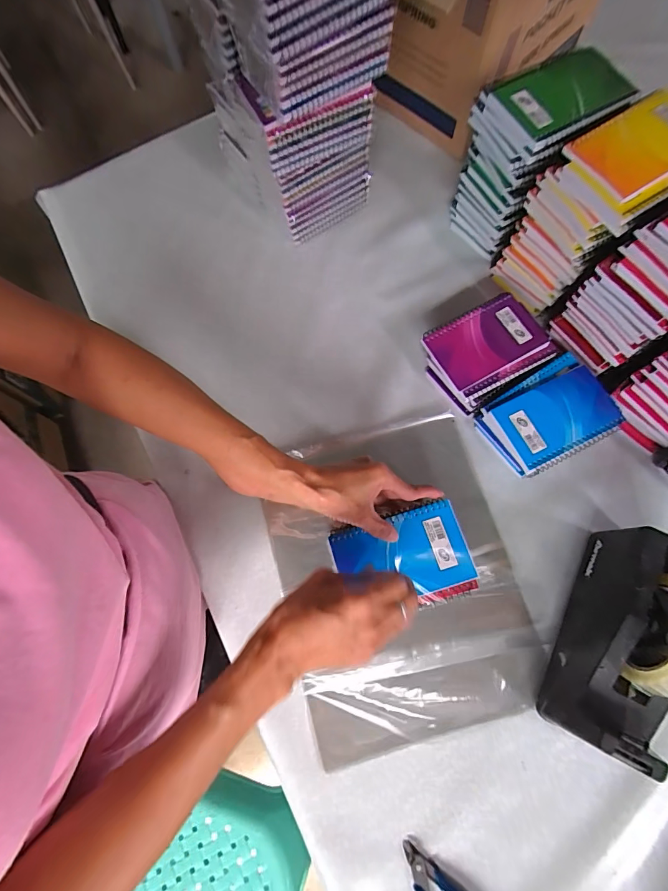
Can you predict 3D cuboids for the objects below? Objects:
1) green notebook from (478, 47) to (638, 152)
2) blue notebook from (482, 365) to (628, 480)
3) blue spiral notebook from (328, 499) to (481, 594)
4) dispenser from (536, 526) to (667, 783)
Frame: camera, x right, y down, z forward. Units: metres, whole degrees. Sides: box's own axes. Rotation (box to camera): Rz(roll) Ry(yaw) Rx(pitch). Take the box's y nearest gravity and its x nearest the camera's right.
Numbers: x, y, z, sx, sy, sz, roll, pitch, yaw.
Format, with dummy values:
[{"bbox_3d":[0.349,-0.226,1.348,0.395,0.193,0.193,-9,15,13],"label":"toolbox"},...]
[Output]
[{"bbox_3d":[0.232,-0.368,0.418,0.124,0.017,0.093,-31,71,2],"label":"green notebook"},{"bbox_3d":[0.263,-0.034,0.472,0.143,0.016,0.087,-25,71,-9],"label":"blue notebook"},{"bbox_3d":[0.070,0.112,0.405,0.131,0.007,0.082,-17,74,-4],"label":"blue spiral notebook"},{"bbox_3d":[0.283,0.184,0.377,0.075,0.131,0.203,26,75,8],"label":"dispenser"}]

